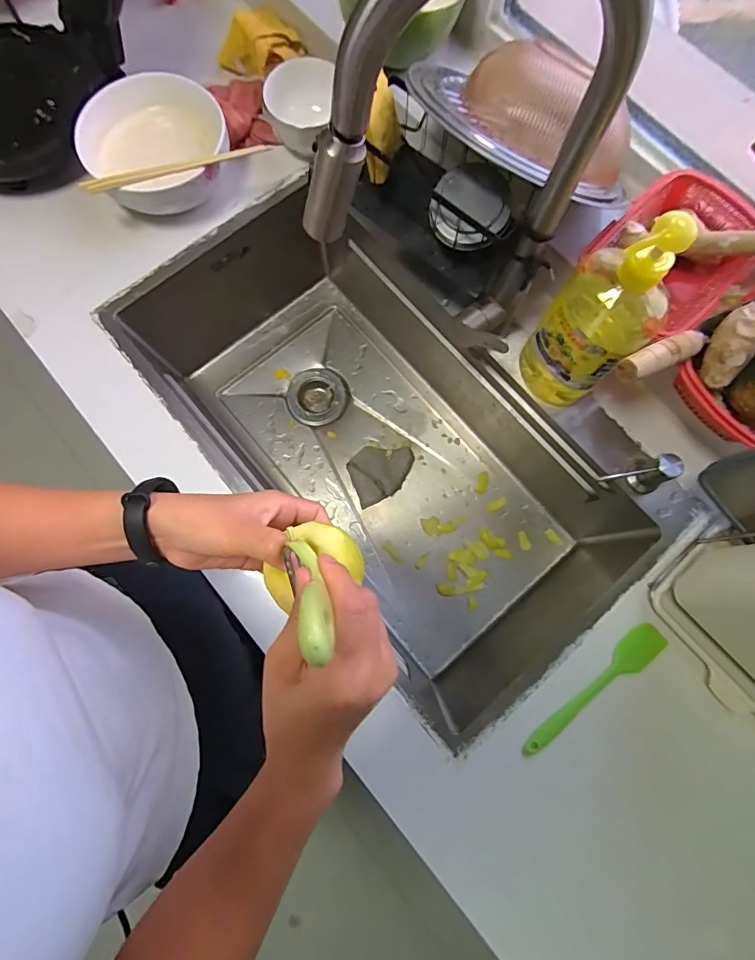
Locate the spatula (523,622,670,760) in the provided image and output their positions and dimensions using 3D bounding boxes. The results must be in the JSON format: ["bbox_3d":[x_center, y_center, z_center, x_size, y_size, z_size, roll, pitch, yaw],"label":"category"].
[{"bbox_3d":[0.253,0.247,0.517,0.210,0.017,0.033,-37,81,-8],"label":"spatula"}]

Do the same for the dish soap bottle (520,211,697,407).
[{"bbox_3d":[0.231,-0.164,0.478,0.101,0.270,0.063,36,80,7],"label":"dish soap bottle"}]

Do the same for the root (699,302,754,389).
[{"bbox_3d":[0.367,-0.139,0.460,0.032,0.027,0.085,18,107,3],"label":"root"}]

